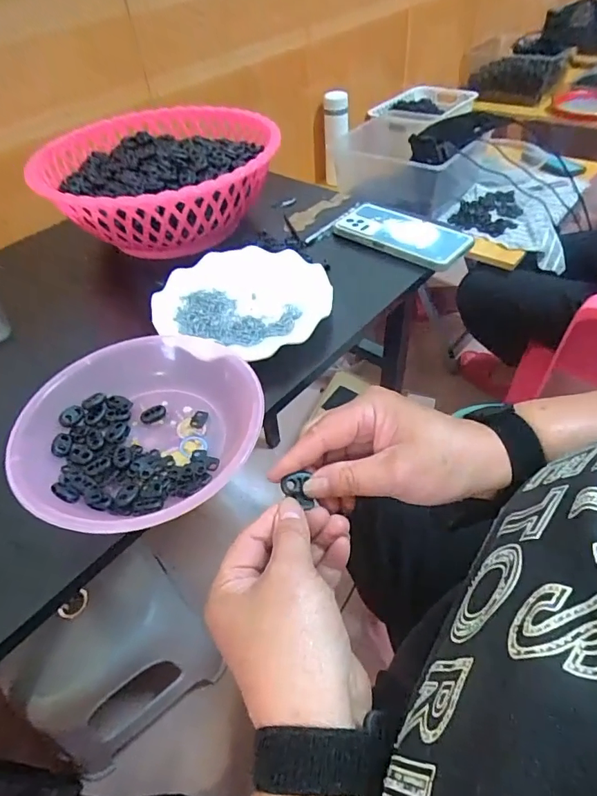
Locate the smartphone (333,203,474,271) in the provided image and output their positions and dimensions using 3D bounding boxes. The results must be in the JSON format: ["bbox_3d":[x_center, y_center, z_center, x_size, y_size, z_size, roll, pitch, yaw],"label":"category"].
[{"bbox_3d":[0.131,-0.208,0.593,0.167,0.013,0.082,31,57,29],"label":"smartphone"}]

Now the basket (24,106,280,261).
[{"bbox_3d":[-0.172,-0.282,0.617,0.278,0.099,0.271,-14,47,-7],"label":"basket"}]

